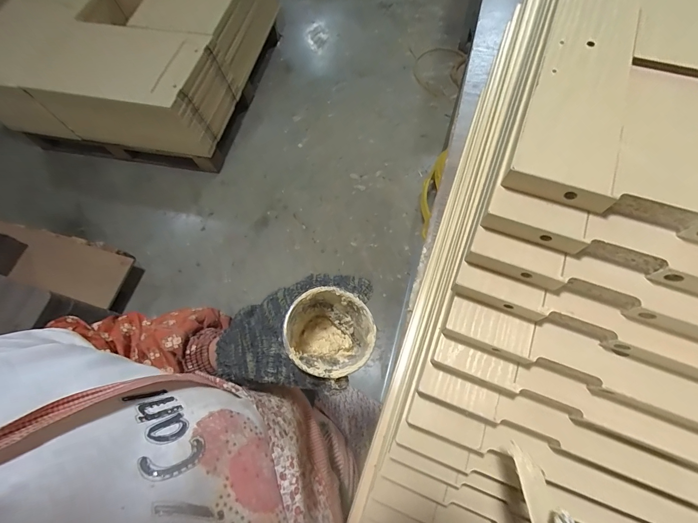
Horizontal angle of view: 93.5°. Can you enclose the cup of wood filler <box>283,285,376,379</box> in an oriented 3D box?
[{"bbox_3d":[-0.013,0.062,0.271,0.063,0.064,0.065,-1,67,3],"label":"cup of wood filler"}]

